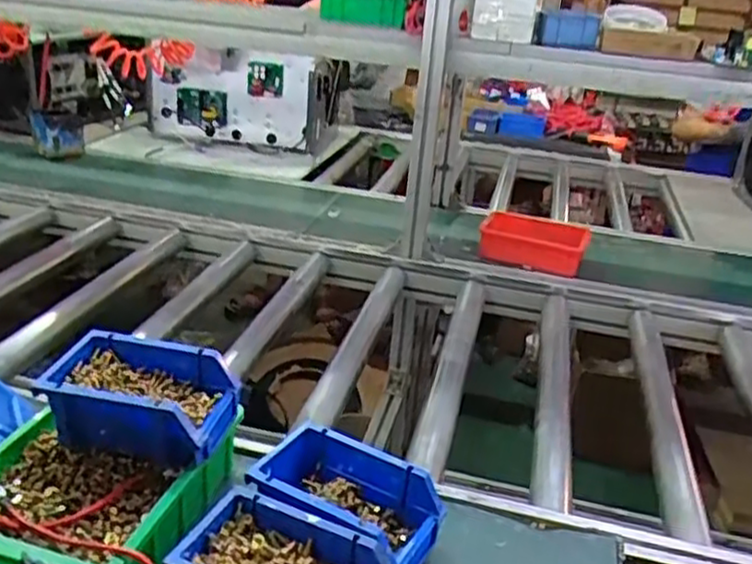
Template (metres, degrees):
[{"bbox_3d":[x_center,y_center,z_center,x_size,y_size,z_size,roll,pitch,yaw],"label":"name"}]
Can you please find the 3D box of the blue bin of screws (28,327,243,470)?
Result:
[{"bbox_3d":[-0.223,0.113,0.696,0.160,0.072,0.100,8,25,7],"label":"blue bin of screws"}]

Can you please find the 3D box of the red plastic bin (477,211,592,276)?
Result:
[{"bbox_3d":[0.295,-0.079,1.364,0.203,0.070,0.112,8,25,7],"label":"red plastic bin"}]

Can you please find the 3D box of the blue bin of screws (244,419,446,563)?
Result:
[{"bbox_3d":[-0.026,0.203,0.676,0.164,0.063,0.111,15,26,20],"label":"blue bin of screws"}]

